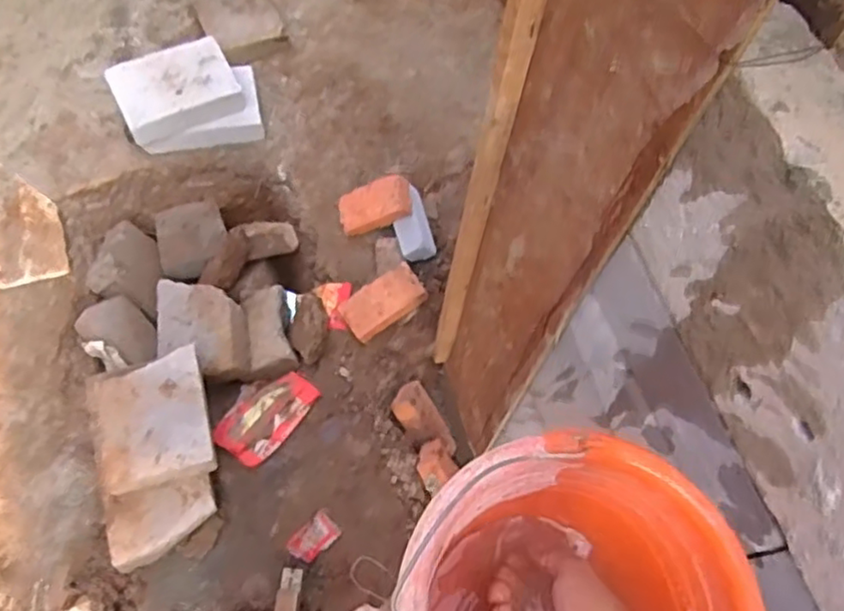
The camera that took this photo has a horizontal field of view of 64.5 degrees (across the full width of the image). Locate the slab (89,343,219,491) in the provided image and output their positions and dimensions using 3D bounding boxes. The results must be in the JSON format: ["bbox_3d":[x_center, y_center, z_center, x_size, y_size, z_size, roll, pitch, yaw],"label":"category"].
[{"bbox_3d":[-0.540,0.227,1.332,0.228,0.067,0.263,-19,66,-13],"label":"slab"}]

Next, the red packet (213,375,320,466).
[{"bbox_3d":[-0.347,0.242,1.501,0.138,0.031,0.234,32,66,12],"label":"red packet"}]

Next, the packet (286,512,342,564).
[{"bbox_3d":[-0.221,0.480,1.375,0.067,0.060,0.104,40,67,15],"label":"packet"}]

